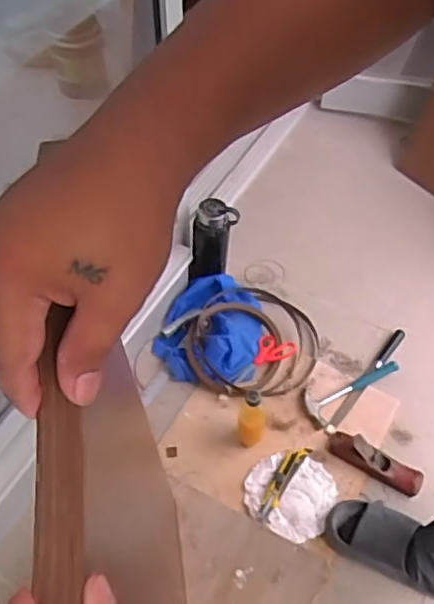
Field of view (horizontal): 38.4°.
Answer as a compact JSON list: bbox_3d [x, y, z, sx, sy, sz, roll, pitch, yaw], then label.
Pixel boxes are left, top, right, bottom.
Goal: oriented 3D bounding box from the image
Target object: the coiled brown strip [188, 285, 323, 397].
[{"bbox_3d":[0.086,0.089,1.443,0.310,0.063,0.267,-11,55,-9],"label":"coiled brown strip"}]

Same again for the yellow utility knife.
[{"bbox_3d":[0.131,0.360,1.264,0.042,0.018,0.177,29,59,19],"label":"yellow utility knife"}]

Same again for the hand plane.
[{"bbox_3d":[0.329,0.326,1.289,0.204,0.046,0.060,26,58,17],"label":"hand plane"}]

